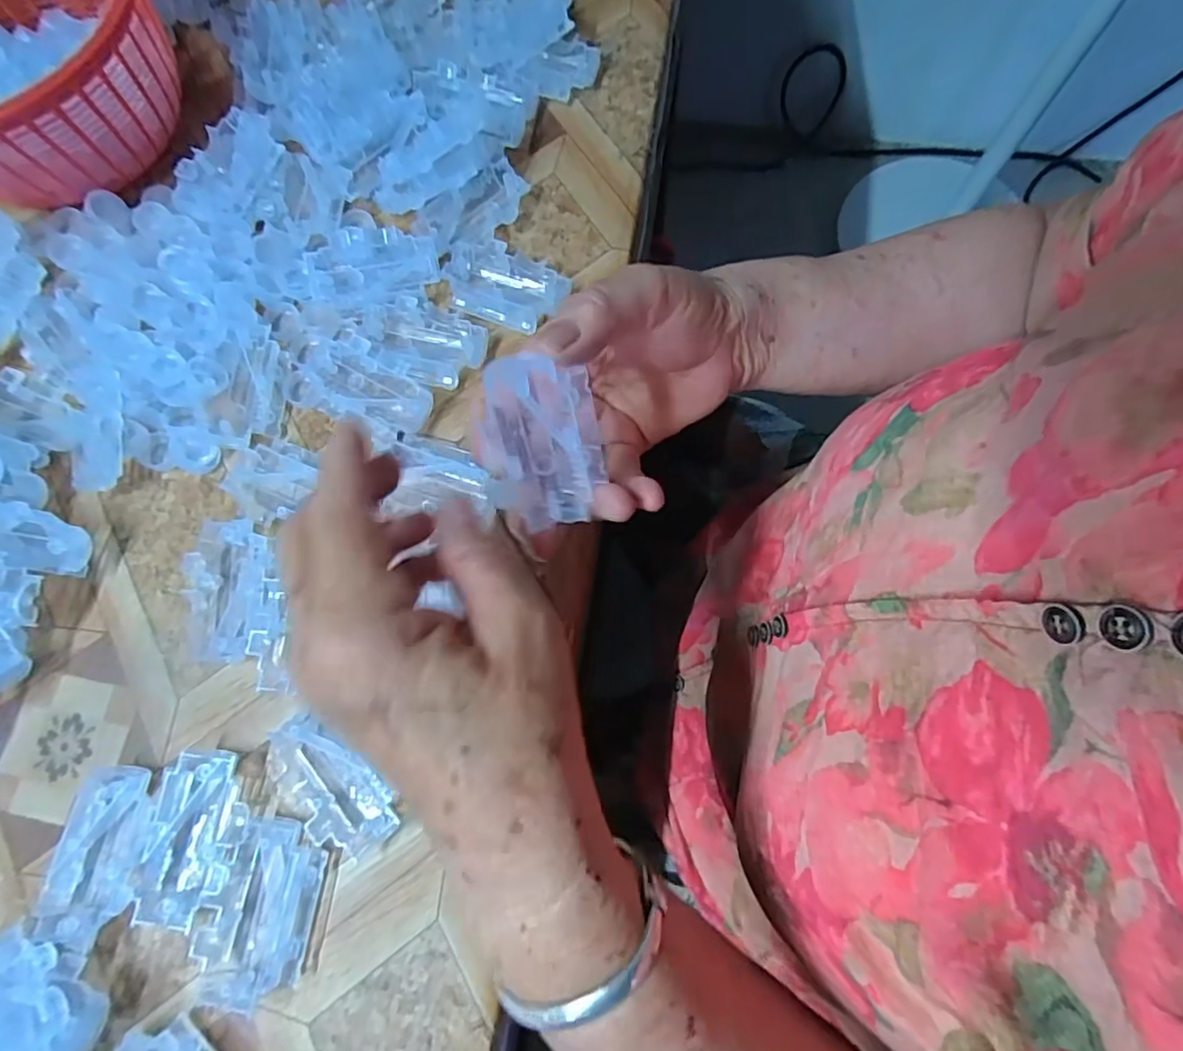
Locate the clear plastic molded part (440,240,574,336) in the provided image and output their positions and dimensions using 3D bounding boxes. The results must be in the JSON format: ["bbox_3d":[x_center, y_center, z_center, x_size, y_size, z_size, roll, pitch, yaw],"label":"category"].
[{"bbox_3d":[-0.047,-0.134,0.333,0.069,0.013,0.043,17,75,6],"label":"clear plastic molded part"}]

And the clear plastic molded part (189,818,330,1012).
[{"bbox_3d":[-0.140,0.164,0.253,0.041,0.012,0.070,8,75,4],"label":"clear plastic molded part"}]

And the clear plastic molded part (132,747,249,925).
[{"bbox_3d":[-0.173,0.135,0.262,0.040,0.014,0.067,4,74,3],"label":"clear plastic molded part"}]

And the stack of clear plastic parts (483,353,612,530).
[{"bbox_3d":[-0.019,-0.030,0.228,0.043,0.067,0.018,2,40,-3],"label":"stack of clear plastic parts"}]

